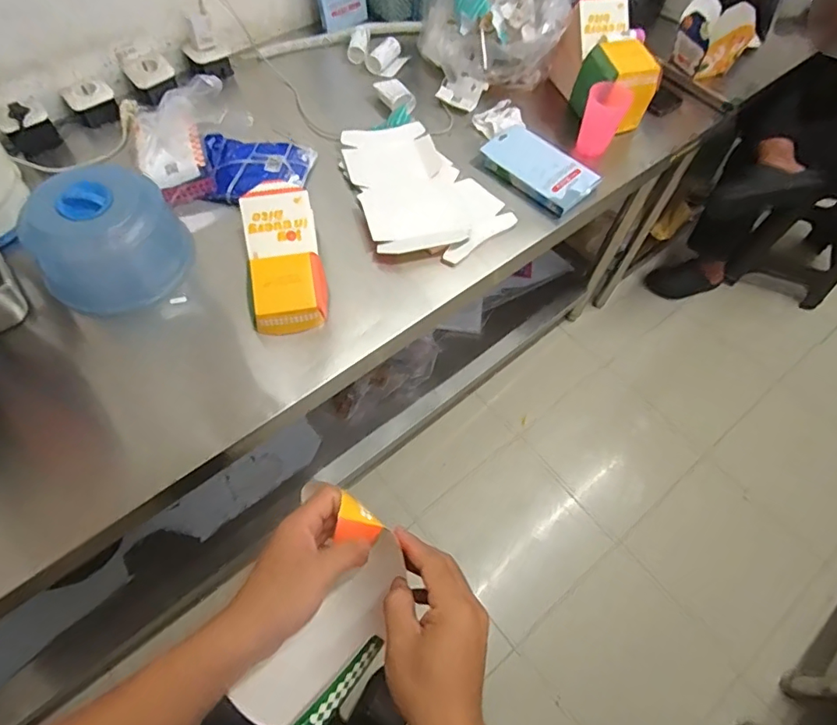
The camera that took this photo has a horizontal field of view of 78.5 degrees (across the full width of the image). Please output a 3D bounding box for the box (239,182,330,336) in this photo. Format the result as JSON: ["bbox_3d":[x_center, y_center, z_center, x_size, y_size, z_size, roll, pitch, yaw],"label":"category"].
[{"bbox_3d":[-0.213,-0.172,0.817,0.118,0.081,0.250,-10,62,-8],"label":"box"}]

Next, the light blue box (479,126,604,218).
[{"bbox_3d":[0.225,-0.368,0.969,0.120,0.027,0.209,-39,70,-21],"label":"light blue box"}]

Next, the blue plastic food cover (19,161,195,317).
[{"bbox_3d":[-0.472,-0.194,0.787,0.206,0.128,0.195,-33,68,-19],"label":"blue plastic food cover"}]

